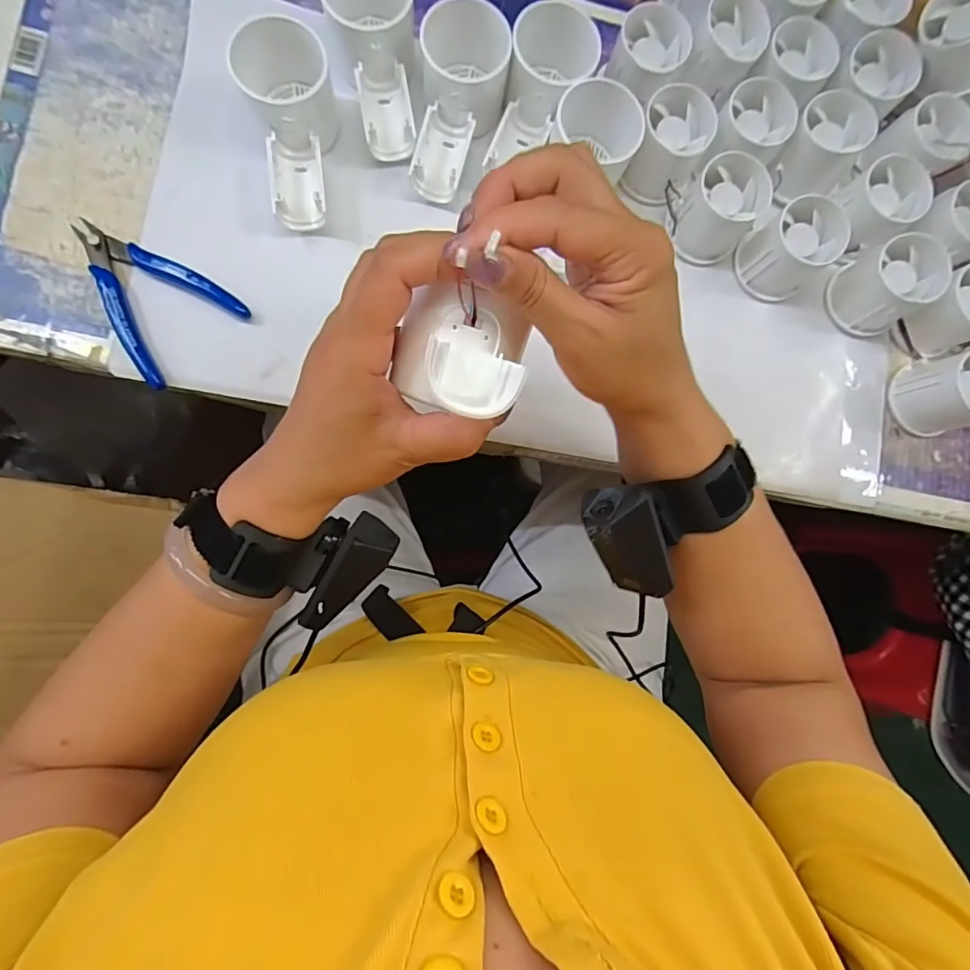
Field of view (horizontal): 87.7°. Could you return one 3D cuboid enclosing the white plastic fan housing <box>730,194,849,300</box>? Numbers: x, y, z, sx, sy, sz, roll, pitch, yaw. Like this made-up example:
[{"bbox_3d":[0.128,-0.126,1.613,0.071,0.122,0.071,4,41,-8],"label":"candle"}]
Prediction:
[{"bbox_3d":[0.223,-0.172,0.372,0.050,0.055,0.054,1,85,-6],"label":"white plastic fan housing"}]

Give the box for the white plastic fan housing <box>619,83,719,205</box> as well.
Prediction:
[{"bbox_3d":[0.133,-0.245,0.366,0.049,0.048,0.055,18,83,-4],"label":"white plastic fan housing"}]

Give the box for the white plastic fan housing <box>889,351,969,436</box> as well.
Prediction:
[{"bbox_3d":[0.344,-0.068,0.375,0.054,0.053,0.052,-11,86,-7],"label":"white plastic fan housing"}]

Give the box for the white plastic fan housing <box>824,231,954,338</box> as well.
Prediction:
[{"bbox_3d":[0.298,-0.148,0.375,0.056,0.059,0.056,1,85,-6],"label":"white plastic fan housing"}]

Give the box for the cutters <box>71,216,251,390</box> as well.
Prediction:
[{"bbox_3d":[-0.230,-0.132,0.340,0.116,0.012,0.079,45,82,-1],"label":"cutters"}]

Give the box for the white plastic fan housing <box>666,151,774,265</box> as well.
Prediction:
[{"bbox_3d":[0.170,-0.199,0.369,0.053,0.049,0.054,1,85,-6],"label":"white plastic fan housing"}]

